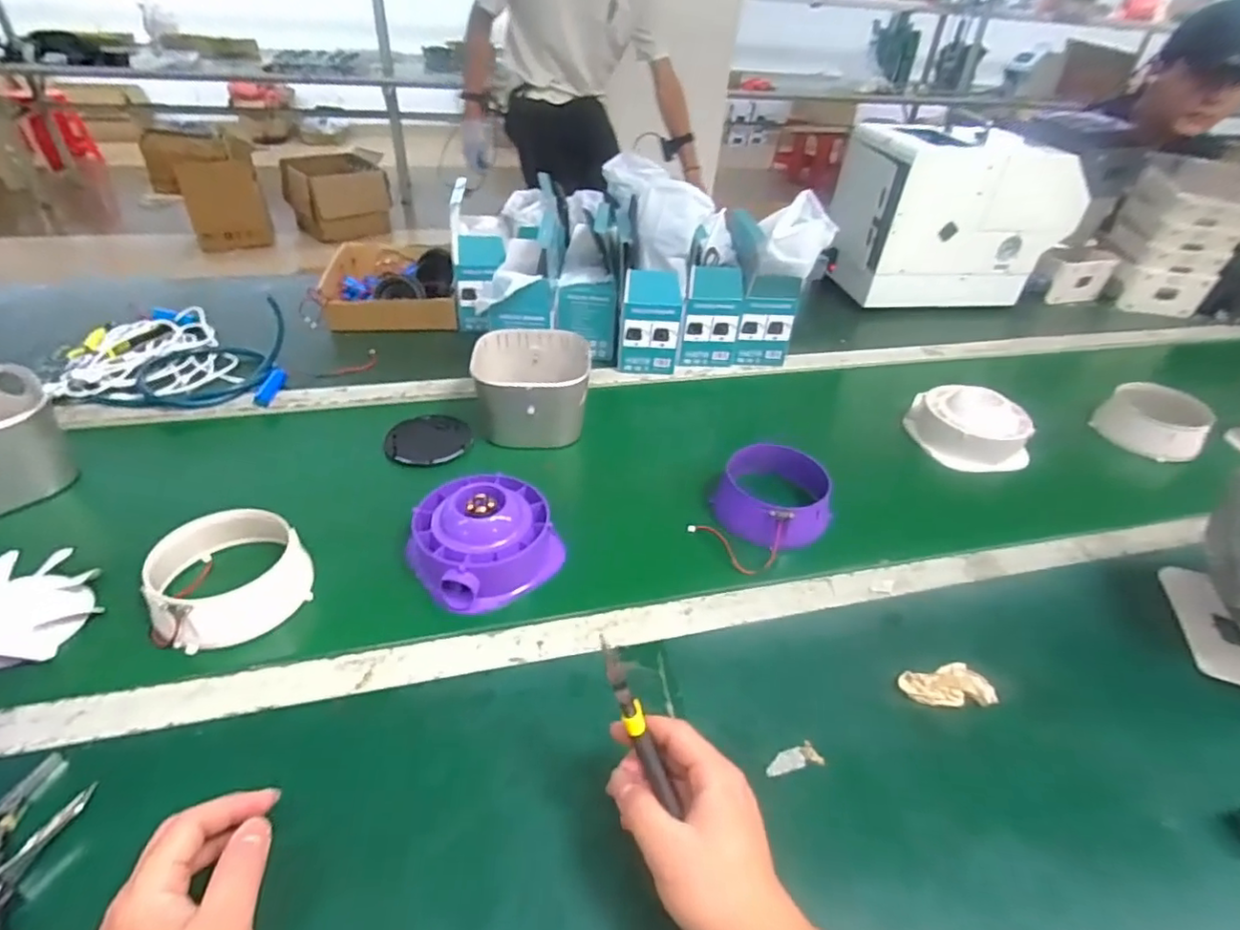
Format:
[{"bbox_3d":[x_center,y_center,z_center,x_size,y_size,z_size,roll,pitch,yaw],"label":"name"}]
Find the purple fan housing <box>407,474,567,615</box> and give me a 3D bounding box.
[{"bbox_3d":[-0.135,0.063,0.595,0.130,0.064,0.130,-20,44,-27],"label":"purple fan housing"}]

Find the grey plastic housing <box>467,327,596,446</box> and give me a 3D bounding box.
[{"bbox_3d":[-0.111,-0.101,0.789,0.140,0.091,0.151,-4,39,-10],"label":"grey plastic housing"}]

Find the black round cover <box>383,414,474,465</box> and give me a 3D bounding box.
[{"bbox_3d":[-0.242,-0.033,0.781,0.105,0.013,0.105,2,38,-2],"label":"black round cover"}]

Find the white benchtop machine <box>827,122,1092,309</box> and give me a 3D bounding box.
[{"bbox_3d":[0.610,-0.454,1.143,0.390,0.280,0.191,-4,39,-9],"label":"white benchtop machine"}]

